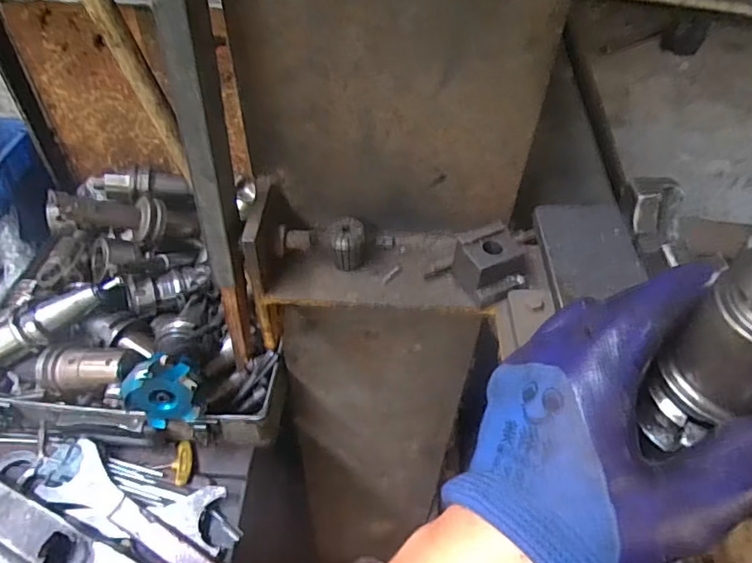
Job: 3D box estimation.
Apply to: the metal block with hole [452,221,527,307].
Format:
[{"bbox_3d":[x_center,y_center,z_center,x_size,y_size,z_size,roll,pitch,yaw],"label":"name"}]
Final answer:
[{"bbox_3d":[0.094,-0.014,0.446,0.046,0.038,0.049,-21,53,-18],"label":"metal block with hole"}]

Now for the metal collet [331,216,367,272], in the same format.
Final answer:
[{"bbox_3d":[-0.023,-0.030,0.462,0.028,0.037,0.032,-2,49,-3],"label":"metal collet"}]

